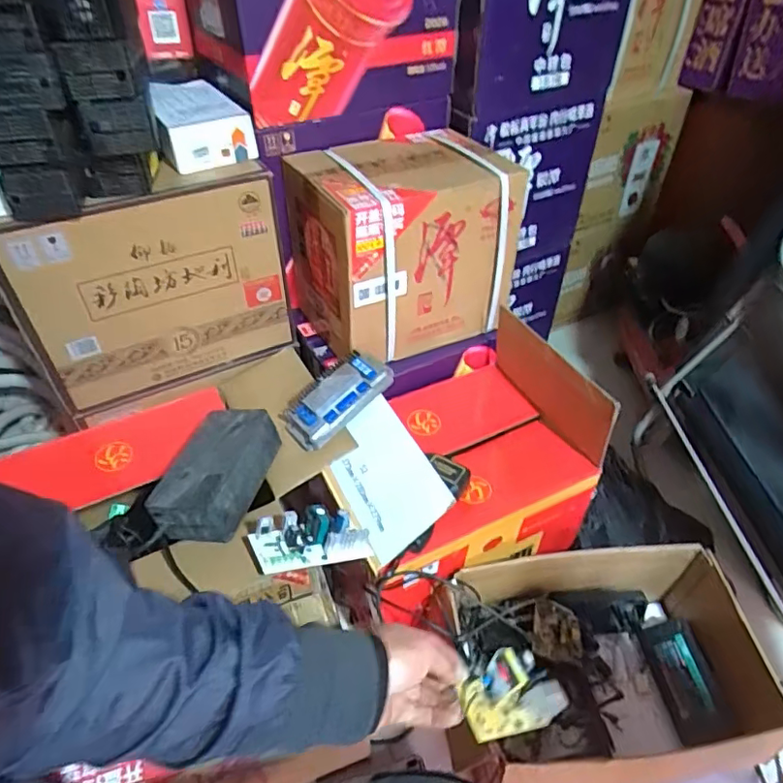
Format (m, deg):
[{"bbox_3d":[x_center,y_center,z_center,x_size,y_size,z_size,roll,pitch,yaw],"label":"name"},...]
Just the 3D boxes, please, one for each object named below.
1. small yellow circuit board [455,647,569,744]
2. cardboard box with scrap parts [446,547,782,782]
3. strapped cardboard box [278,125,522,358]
[{"bbox_3d":[0.115,0.291,0.531,0.110,0.029,0.072,-10,71,-27],"label":"small yellow circuit board"},{"bbox_3d":[0.296,0.401,0.790,0.416,0.184,0.276,-6,44,-7],"label":"cardboard box with scrap parts"},{"bbox_3d":[0.017,-0.242,0.934,0.311,0.280,0.224,-22,47,-22],"label":"strapped cardboard box"}]

